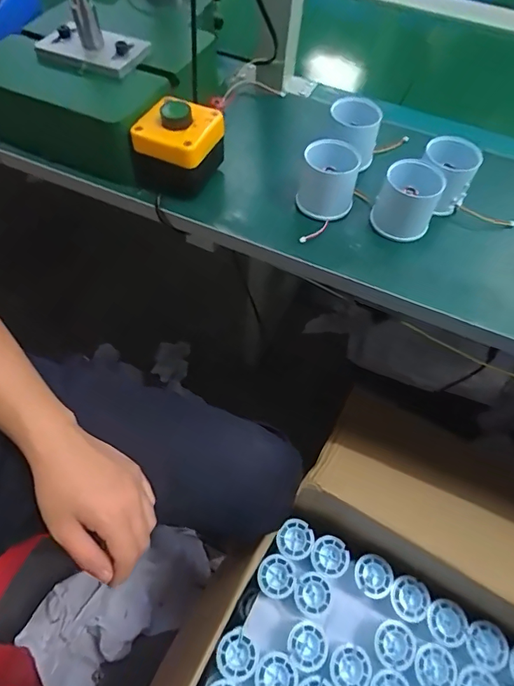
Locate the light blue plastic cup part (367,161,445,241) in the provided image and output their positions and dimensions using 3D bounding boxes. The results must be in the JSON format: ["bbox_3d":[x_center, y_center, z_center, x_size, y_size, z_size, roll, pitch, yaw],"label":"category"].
[{"bbox_3d":[0.140,-0.132,0.404,0.056,0.054,0.050,20,60,10],"label":"light blue plastic cup part"}]

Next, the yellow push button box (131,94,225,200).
[{"bbox_3d":[-0.076,-0.189,0.419,0.074,0.065,0.074,15,59,7],"label":"yellow push button box"}]

